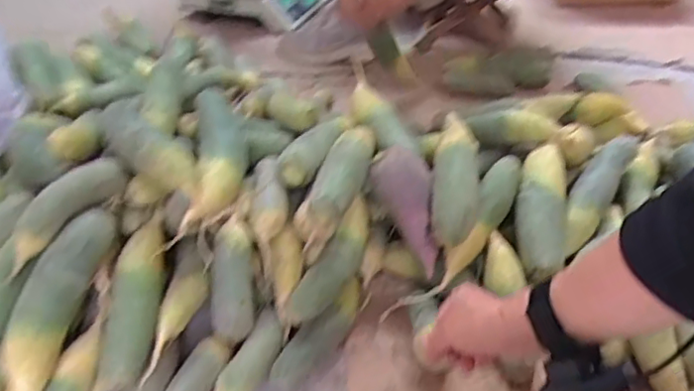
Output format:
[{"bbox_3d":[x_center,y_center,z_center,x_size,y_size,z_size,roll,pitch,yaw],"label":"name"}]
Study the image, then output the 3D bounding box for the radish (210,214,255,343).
[{"bbox_3d":[-0.143,0.105,0.772,0.051,0.156,0.041,0,2,3],"label":"radish"}]

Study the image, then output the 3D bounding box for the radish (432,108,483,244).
[{"bbox_3d":[0.149,-0.032,0.822,0.063,0.057,0.212,5,61,8],"label":"radish"}]

